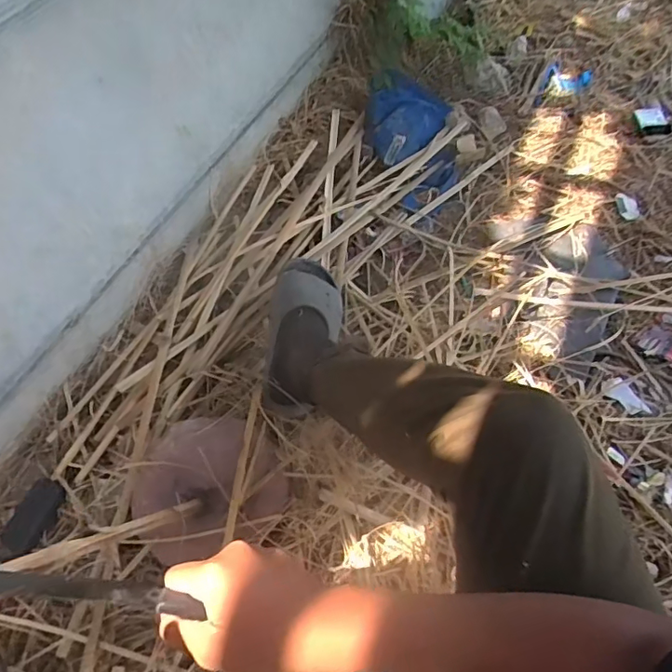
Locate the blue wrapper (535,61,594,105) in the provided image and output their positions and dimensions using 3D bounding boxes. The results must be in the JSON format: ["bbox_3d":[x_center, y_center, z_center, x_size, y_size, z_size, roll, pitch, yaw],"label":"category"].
[{"bbox_3d":[0.557,-0.611,1.336,0.106,0.018,0.170,20,58,18],"label":"blue wrapper"}]

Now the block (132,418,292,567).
[{"bbox_3d":[-0.175,0.209,0.754,0.203,0.069,0.192,-2,54,3],"label":"block"}]

